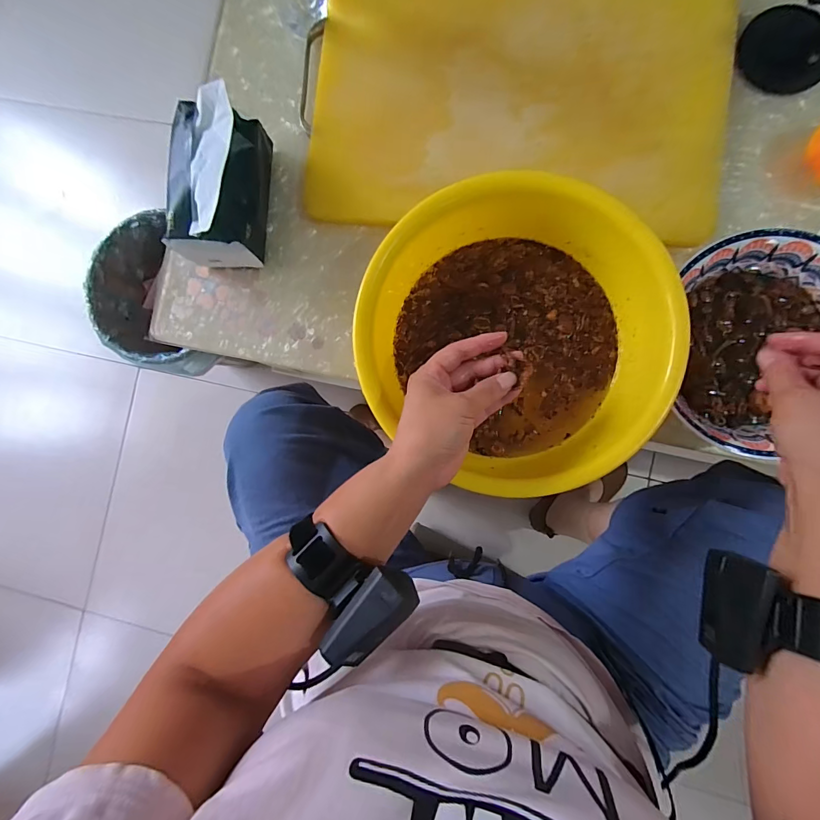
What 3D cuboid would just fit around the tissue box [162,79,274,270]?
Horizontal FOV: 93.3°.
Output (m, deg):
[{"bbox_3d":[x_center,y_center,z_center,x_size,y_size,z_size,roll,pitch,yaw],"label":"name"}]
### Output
[{"bbox_3d":[-0.208,-0.241,0.420,0.081,0.096,0.146,3,89,6],"label":"tissue box"}]

